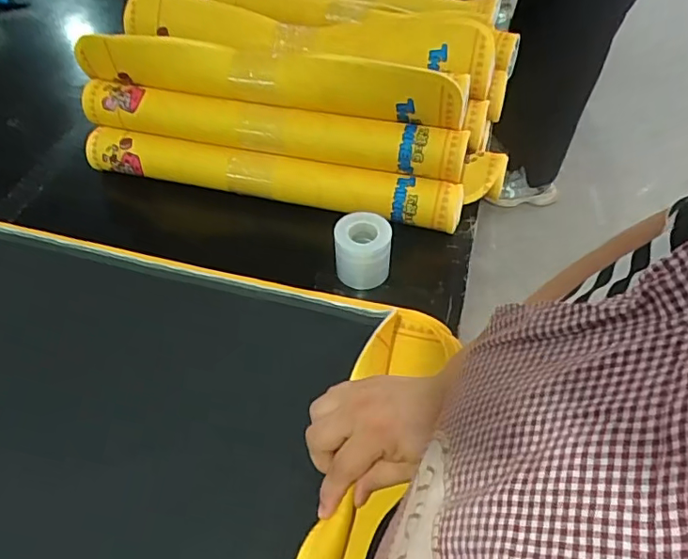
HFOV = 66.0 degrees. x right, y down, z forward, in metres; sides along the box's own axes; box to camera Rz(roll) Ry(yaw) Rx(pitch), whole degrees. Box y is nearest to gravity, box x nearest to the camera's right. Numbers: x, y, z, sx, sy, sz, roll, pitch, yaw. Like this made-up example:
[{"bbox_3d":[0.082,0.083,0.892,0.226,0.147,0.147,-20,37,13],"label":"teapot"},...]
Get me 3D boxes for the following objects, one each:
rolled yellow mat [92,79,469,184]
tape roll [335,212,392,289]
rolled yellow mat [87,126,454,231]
[{"bbox_3d":[-0.101,-0.197,0.682,0.511,0.047,0.061,13,54,12],"label":"rolled yellow mat"},{"bbox_3d":[0.023,-0.034,0.605,0.060,0.066,0.054,5,52,6],"label":"tape roll"},{"bbox_3d":[-0.106,-0.137,0.702,0.519,0.050,0.044,12,53,11],"label":"rolled yellow mat"}]

